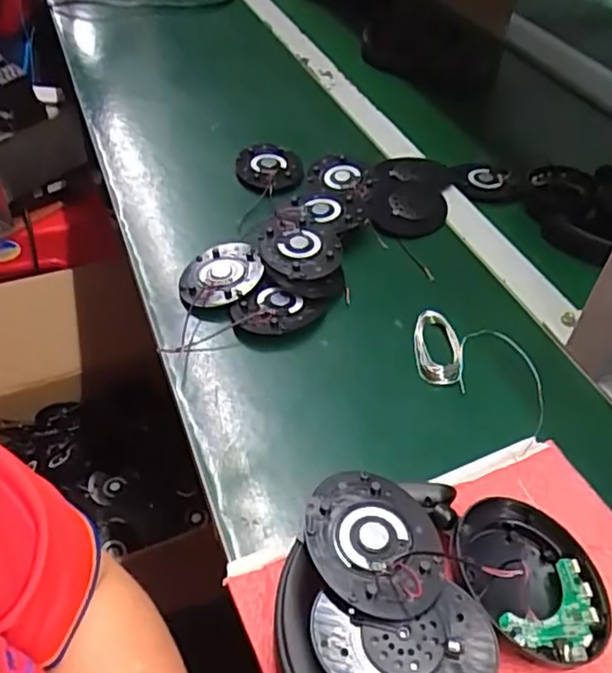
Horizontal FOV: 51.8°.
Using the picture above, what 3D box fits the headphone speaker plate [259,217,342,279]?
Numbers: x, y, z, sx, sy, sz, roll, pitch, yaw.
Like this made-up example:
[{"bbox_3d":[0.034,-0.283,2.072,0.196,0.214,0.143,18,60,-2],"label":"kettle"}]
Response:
[{"bbox_3d":[-0.009,-0.073,0.539,0.074,0.013,0.062,16,46,11],"label":"headphone speaker plate"}]

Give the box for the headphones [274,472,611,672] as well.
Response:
[{"bbox_3d":[0.069,0.148,0.325,0.160,0.037,0.146,14,46,9],"label":"headphones"}]

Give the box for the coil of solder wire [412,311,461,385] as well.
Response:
[{"bbox_3d":[0.101,0.006,0.483,0.034,0.009,0.065,7,45,3],"label":"coil of solder wire"}]

